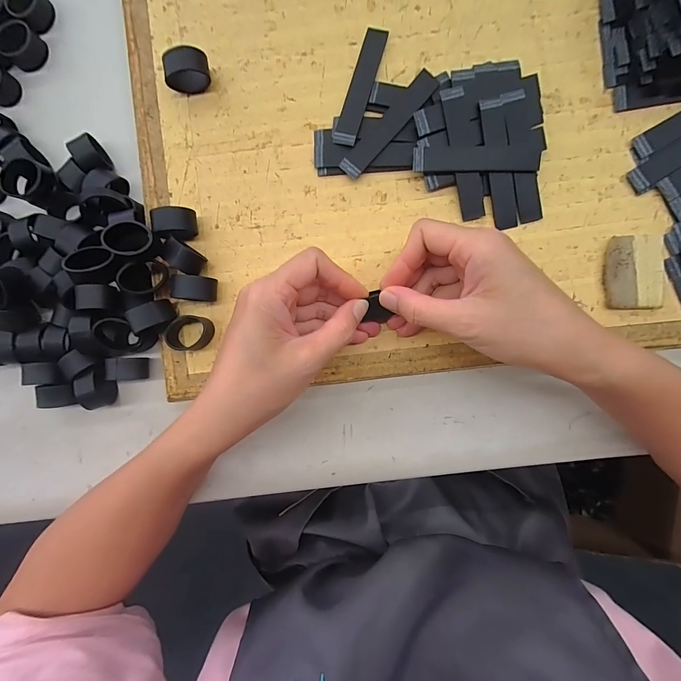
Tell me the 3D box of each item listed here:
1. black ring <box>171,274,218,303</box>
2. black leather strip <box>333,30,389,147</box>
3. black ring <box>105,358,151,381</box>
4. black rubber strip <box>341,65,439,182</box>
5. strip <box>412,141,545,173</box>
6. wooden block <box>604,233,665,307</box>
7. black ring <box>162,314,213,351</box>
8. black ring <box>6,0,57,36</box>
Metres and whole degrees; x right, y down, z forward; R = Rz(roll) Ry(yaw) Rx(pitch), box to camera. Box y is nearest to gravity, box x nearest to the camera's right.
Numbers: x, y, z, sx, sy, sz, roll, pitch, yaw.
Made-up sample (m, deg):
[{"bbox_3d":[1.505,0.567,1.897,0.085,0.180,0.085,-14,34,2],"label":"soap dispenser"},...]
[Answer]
[{"bbox_3d":[-0.109,-0.039,0.258,0.028,0.023,0.018,3,93,2],"label":"black ring"},{"bbox_3d":[0.016,-0.196,0.262,0.018,0.004,0.094,17,87,4],"label":"black leather strip"},{"bbox_3d":[-0.170,0.022,0.272,0.026,0.024,0.018,4,93,2],"label":"black ring"},{"bbox_3d":[0.036,-0.163,0.257,0.018,0.004,0.091,42,93,2],"label":"black rubber strip"},{"bbox_3d":[0.101,-0.135,0.252,0.093,0.004,0.020,-2,97,1],"label":"strip"},{"bbox_3d":[0.217,-0.051,0.251,0.039,0.008,0.054,0,93,3],"label":"wooden block"},{"bbox_3d":[-0.118,-0.006,0.262,0.028,0.016,0.027,0,93,3],"label":"black ring"},{"bbox_3d":[-0.255,-0.275,0.280,0.029,0.018,0.029,0,93,3],"label":"black ring"}]

